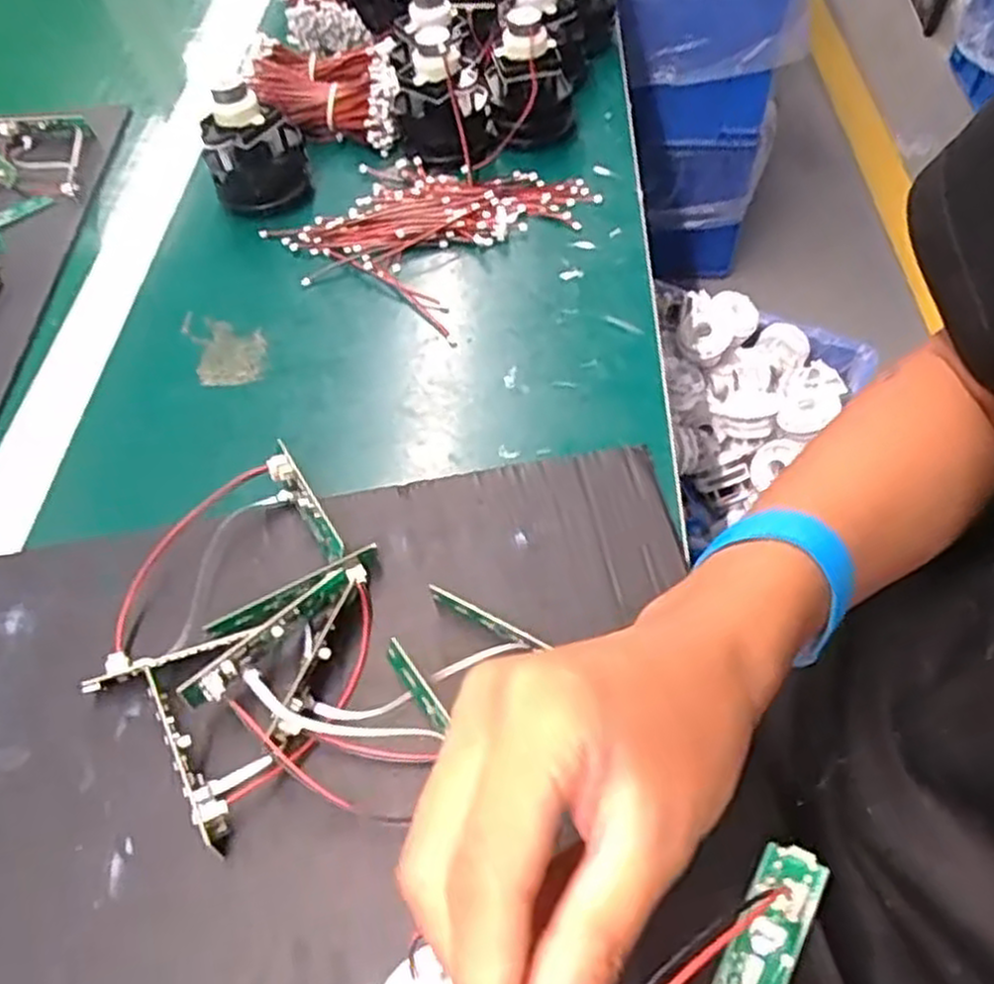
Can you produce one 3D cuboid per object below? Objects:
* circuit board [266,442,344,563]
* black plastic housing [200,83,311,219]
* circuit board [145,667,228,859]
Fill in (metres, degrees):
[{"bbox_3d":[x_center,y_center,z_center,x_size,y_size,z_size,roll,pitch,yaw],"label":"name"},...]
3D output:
[{"bbox_3d":[-0.095,0.009,0.392,0.013,0.024,0.077,-27,56,-16],"label":"circuit board"},{"bbox_3d":[-0.176,-0.252,0.567,0.068,0.080,0.062,-18,54,-10],"label":"black plastic housing"},{"bbox_3d":[-0.128,0.108,0.322,0.012,0.018,0.082,-31,58,-19],"label":"circuit board"}]

